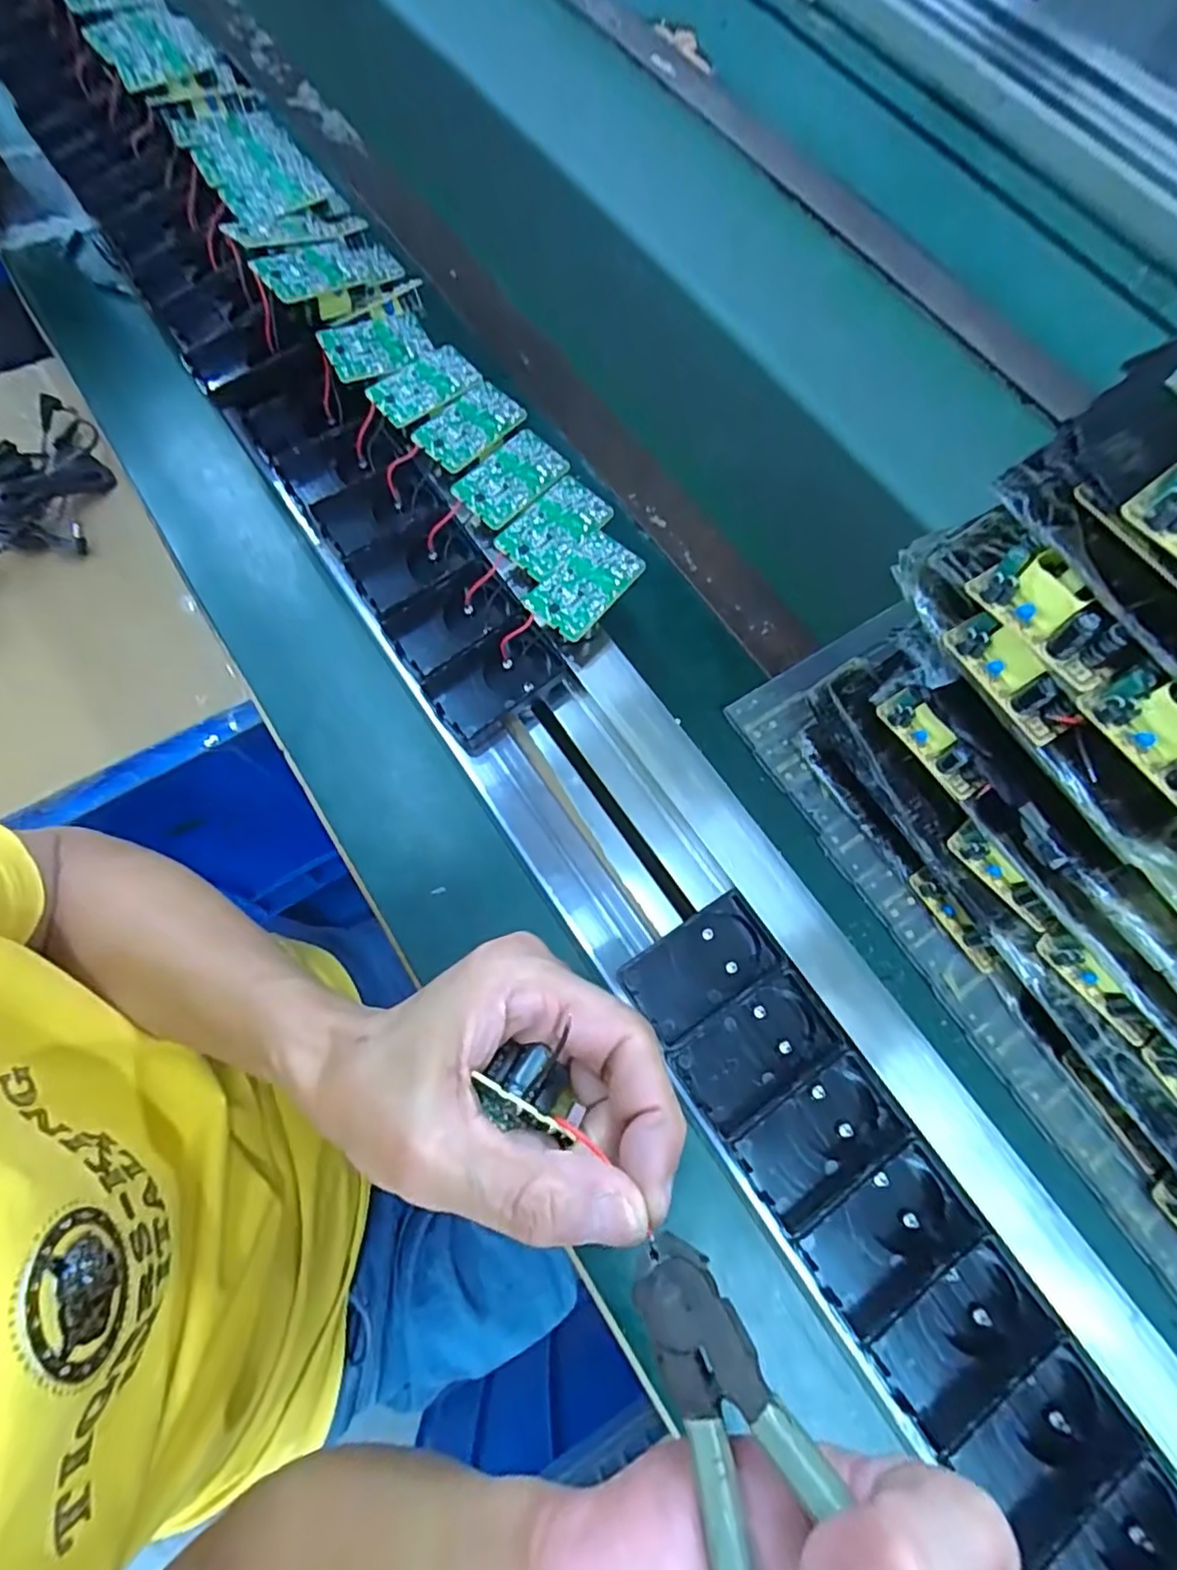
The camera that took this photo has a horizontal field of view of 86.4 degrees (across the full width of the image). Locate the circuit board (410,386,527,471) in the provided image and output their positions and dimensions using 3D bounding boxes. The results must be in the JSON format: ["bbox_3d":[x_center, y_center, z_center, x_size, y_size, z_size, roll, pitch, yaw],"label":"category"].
[{"bbox_3d":[-0.071,-0.215,0.374,0.040,0.006,0.060,42,74,12],"label":"circuit board"}]

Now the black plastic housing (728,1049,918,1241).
[{"bbox_3d":[0.103,0.157,0.275,0.068,0.016,0.042,-32,75,-13],"label":"black plastic housing"}]

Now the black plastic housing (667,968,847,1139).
[{"bbox_3d":[0.079,0.124,0.289,0.070,0.014,0.045,-30,74,-12],"label":"black plastic housing"}]

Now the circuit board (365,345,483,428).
[{"bbox_3d":[-0.101,-0.242,0.381,0.063,0.011,0.037,-33,75,-13],"label":"circuit board"}]

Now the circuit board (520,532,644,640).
[{"bbox_3d":[-0.002,-0.109,0.342,0.037,0.005,0.061,40,77,10],"label":"circuit board"}]

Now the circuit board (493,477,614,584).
[{"bbox_3d":[-0.018,-0.146,0.352,0.038,0.004,0.062,42,74,11],"label":"circuit board"}]

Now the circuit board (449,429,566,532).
[{"bbox_3d":[-0.044,-0.177,0.363,0.063,0.004,0.037,-44,86,-11],"label":"circuit board"}]

